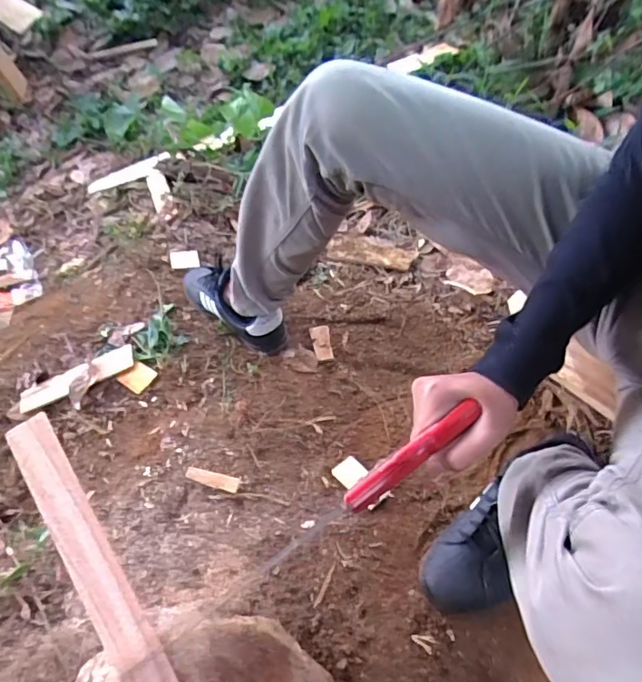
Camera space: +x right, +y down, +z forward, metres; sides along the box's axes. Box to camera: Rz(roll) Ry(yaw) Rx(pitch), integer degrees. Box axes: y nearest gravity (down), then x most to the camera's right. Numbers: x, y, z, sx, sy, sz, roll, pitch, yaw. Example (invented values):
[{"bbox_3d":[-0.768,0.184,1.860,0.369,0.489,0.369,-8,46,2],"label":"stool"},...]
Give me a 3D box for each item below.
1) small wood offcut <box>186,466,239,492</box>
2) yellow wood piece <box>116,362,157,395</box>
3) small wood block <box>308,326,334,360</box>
[{"bbox_3d":[-0.146,0.184,0.713,0.073,0.007,0.020,12,65,8],"label":"small wood offcut"},{"bbox_3d":[-0.316,0.060,0.915,0.067,0.004,0.048,28,74,31],"label":"yellow wood piece"},{"bbox_3d":[0.001,0.001,0.929,0.033,0.010,0.080,-11,51,-3],"label":"small wood block"}]

